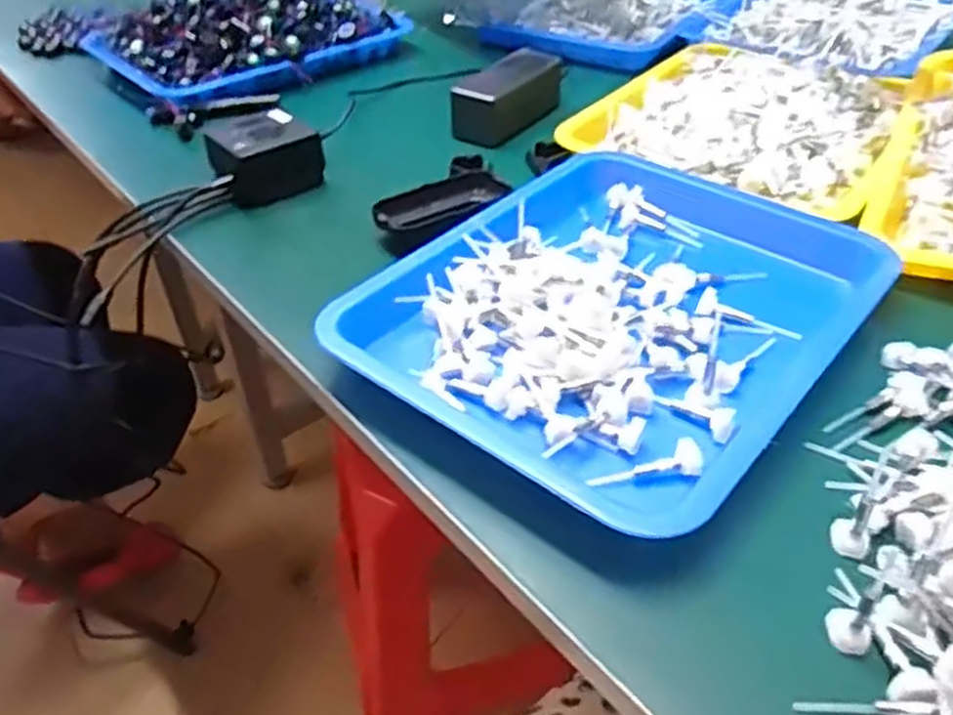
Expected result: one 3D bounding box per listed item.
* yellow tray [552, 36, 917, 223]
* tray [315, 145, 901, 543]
[{"bbox_3d":[0.248,-0.228,0.695,0.254,0.042,0.249,23,46,26],"label":"yellow tray"},{"bbox_3d":[0.101,-0.041,0.504,0.262,0.035,0.332,29,49,30],"label":"tray"}]

